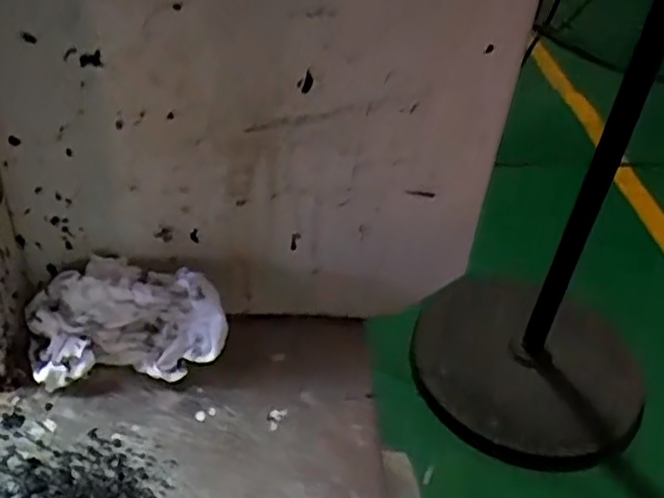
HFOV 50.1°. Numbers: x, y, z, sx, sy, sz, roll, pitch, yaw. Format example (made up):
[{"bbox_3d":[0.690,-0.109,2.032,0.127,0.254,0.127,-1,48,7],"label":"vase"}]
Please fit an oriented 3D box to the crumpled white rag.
[{"bbox_3d":[-0.087,0.032,0.301,0.082,0.044,0.040,-2,41,-10],"label":"crumpled white rag"}]

